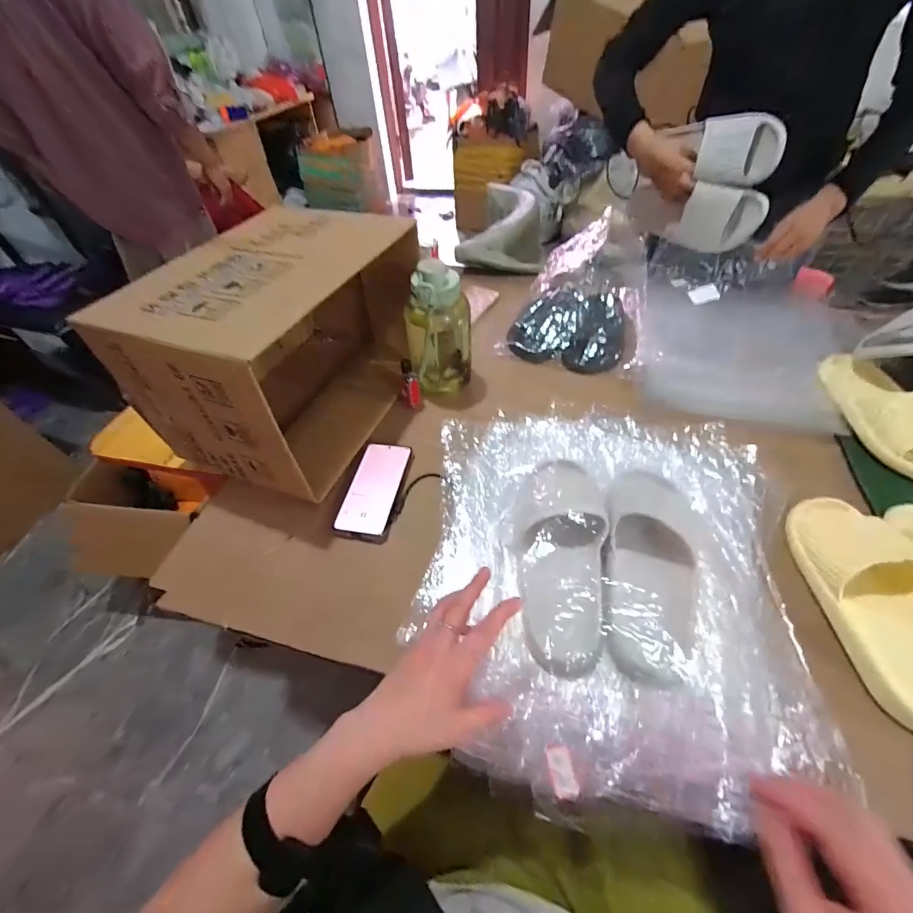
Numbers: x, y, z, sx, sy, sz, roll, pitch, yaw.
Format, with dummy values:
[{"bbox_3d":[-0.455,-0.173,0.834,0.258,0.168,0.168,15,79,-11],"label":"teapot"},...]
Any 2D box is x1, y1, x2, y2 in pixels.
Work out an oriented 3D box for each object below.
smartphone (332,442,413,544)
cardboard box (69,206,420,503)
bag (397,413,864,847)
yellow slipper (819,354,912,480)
[{"bbox_3d":[-0.120,0.048,0.594,0.080,0.011,0.169,5,50,10],"label":"smartphone"},{"bbox_3d":[-0.258,-0.188,0.647,0.290,0.249,0.416,19,53,20],"label":"cardboard box"},{"bbox_3d":[0.178,0.113,0.478,0.417,0.068,0.461,2,50,7],"label":"bag"},{"bbox_3d":[0.661,-0.071,0.612,0.099,0.075,0.243,0,49,5],"label":"yellow slipper"}]

